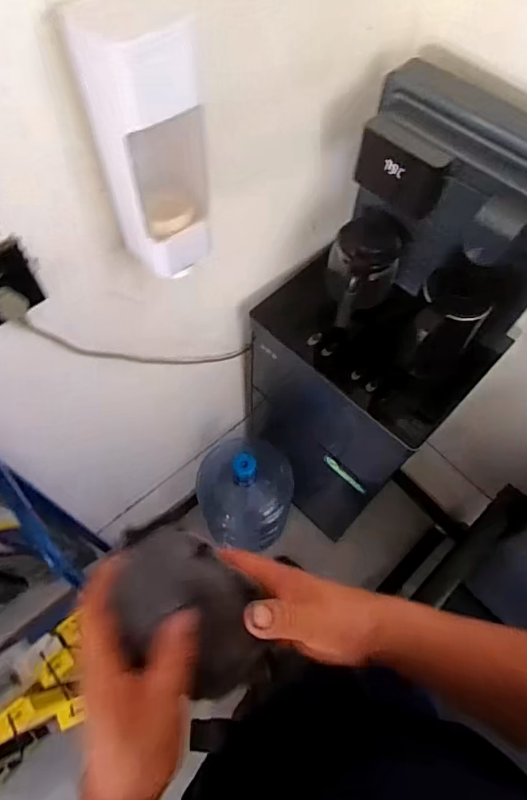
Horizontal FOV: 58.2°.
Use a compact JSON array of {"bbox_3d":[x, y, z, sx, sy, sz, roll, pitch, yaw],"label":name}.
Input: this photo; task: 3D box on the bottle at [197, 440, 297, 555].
[{"bbox_3d":[-0.048,0.249,1.351,0.254,0.412,0.265,1,62,-1],"label":"bottle"}]

